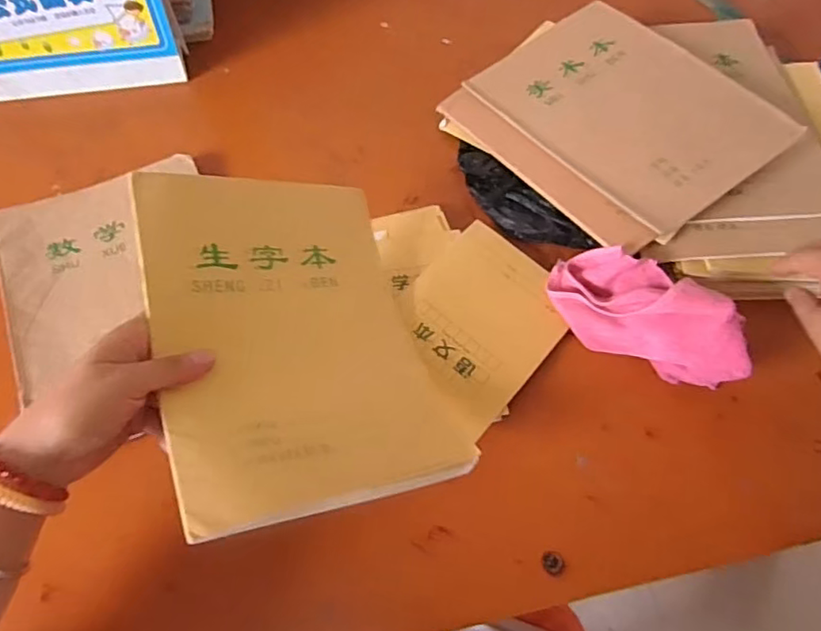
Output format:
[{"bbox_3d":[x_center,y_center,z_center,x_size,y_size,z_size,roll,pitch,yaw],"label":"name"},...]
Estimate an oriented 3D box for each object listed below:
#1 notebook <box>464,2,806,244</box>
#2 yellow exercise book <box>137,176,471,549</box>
[{"bbox_3d":[0.199,-0.197,0.550,0.173,0.009,0.254,-36,63,-9],"label":"notebook"},{"bbox_3d":[-0.077,0.012,0.410,0.184,0.031,0.244,-5,60,-32],"label":"yellow exercise book"}]

